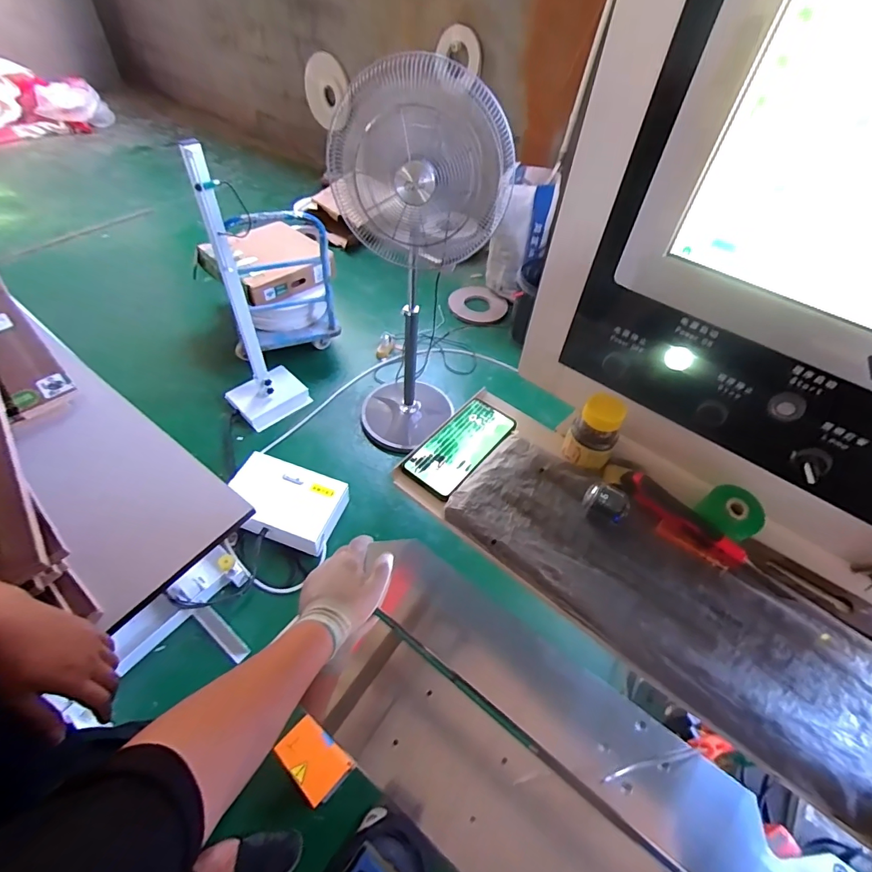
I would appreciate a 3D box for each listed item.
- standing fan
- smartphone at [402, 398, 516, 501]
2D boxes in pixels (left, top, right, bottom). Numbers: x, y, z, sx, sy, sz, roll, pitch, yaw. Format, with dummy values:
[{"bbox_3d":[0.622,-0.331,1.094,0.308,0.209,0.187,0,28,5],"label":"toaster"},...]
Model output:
[{"bbox_3d":[-0.080,-0.446,1.544,0.453,1.321,0.334,-13,54,-15],"label":"standing fan"},{"bbox_3d":[0.036,0.012,0.591,0.079,0.014,0.160,35,57,22],"label":"smartphone"}]

